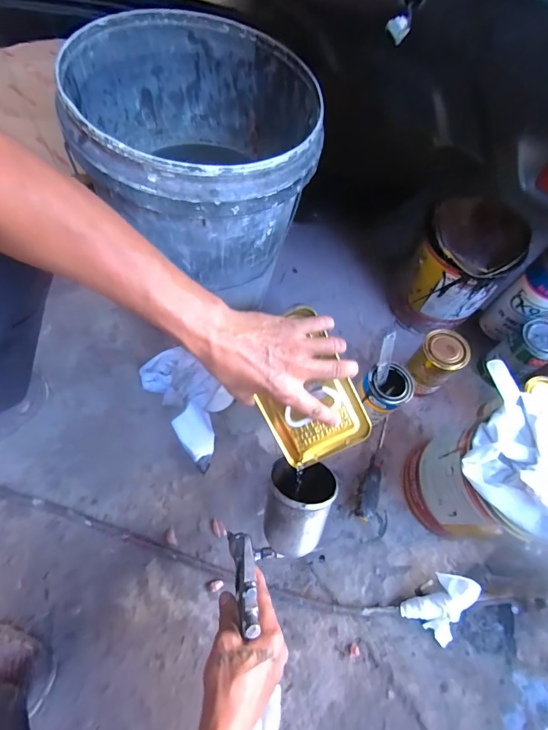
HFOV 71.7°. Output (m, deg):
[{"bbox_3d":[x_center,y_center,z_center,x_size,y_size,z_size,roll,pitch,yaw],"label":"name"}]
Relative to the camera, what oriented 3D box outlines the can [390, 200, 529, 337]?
[{"bbox_3d":[0.321,-0.170,0.689,0.150,0.219,0.160,40,72,12],"label":"can"}]

